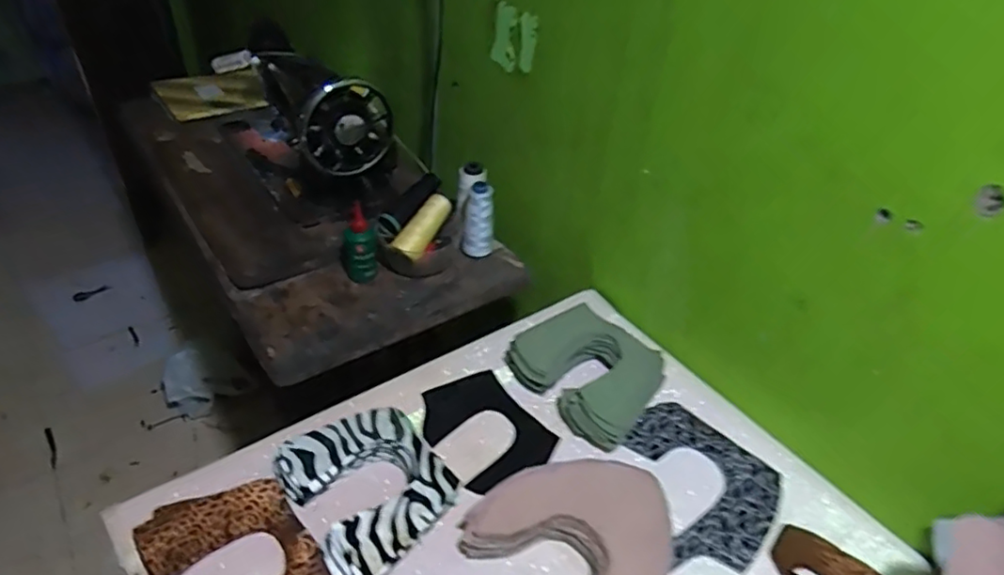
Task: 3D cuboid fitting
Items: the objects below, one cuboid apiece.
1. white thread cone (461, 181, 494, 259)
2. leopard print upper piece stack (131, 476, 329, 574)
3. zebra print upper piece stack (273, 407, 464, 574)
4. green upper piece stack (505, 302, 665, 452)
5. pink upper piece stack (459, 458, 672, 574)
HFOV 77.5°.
[{"bbox_3d":[-0.035,-0.090,0.906,0.037,0.122,0.042,13,40,9],"label":"white thread cone"},{"bbox_3d":[-0.231,0.249,0.548,0.124,0.020,0.173,-23,48,-30],"label":"leopard print upper piece stack"},{"bbox_3d":[-0.127,0.189,0.606,0.135,0.038,0.163,-24,48,-31],"label":"zebra print upper piece stack"},{"bbox_3d":[0.106,0.096,0.732,0.137,0.051,0.165,-26,49,-32],"label":"green upper piece stack"},{"bbox_3d":[0.076,0.231,0.577,0.170,0.033,0.173,-27,50,-33],"label":"pink upper piece stack"}]

